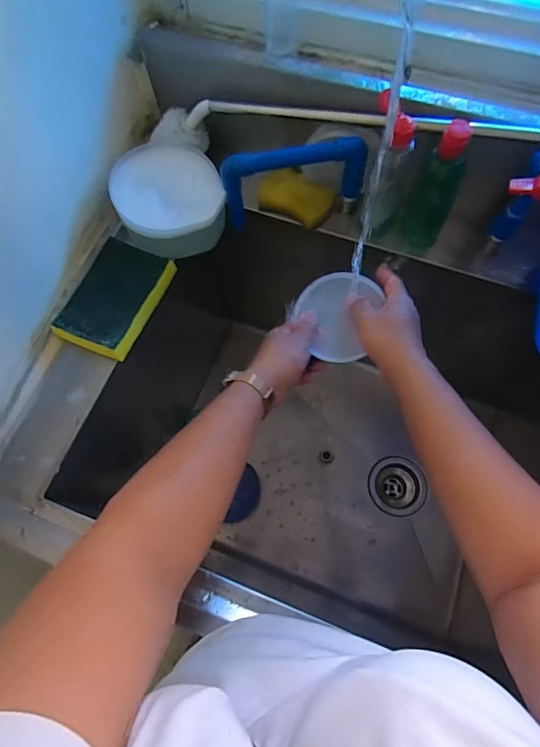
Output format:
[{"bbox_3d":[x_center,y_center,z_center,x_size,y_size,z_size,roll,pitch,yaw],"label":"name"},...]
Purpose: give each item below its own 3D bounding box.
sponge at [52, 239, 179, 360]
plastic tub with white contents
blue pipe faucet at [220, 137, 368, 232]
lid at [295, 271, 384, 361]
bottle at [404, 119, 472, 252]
[{"bbox_3d":[-0.199,-0.098,0.544,0.094,0.033,0.148,21,72,9],"label":"sponge"},{"bbox_3d":[-0.139,-0.238,0.590,0.141,0.080,0.131,-22,70,-6],"label":"plastic tub with white contents"},{"bbox_3d":[0.036,-0.247,0.552,0.184,0.113,0.027,-16,70,-4],"label":"blue pipe faucet"},{"bbox_3d":[0.088,-0.069,0.506,0.103,0.012,0.103,-24,81,12],"label":"lid"},{"bbox_3d":[0.203,-0.223,0.526,0.048,0.156,0.041,12,70,6],"label":"bottle"}]

